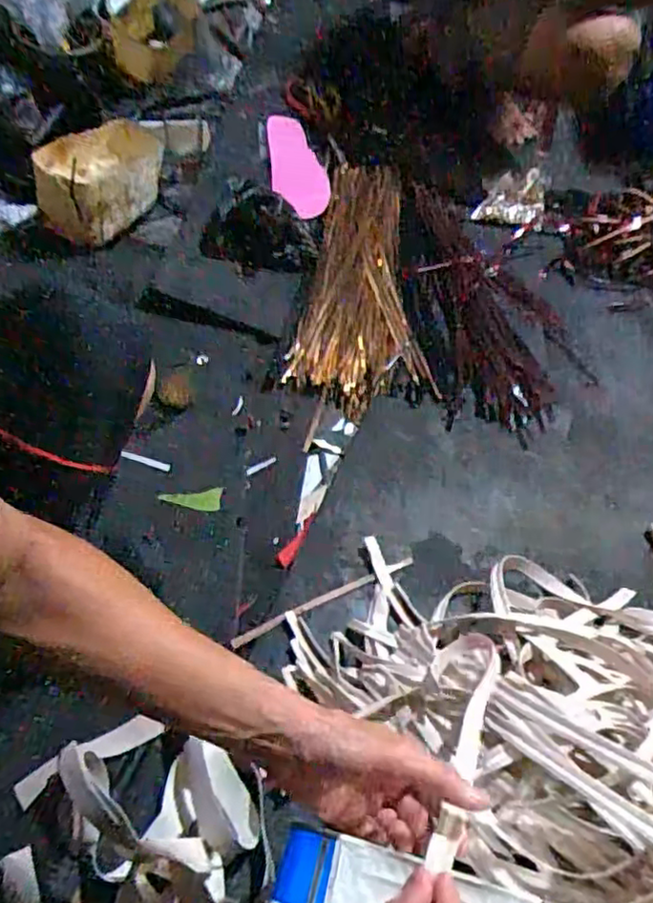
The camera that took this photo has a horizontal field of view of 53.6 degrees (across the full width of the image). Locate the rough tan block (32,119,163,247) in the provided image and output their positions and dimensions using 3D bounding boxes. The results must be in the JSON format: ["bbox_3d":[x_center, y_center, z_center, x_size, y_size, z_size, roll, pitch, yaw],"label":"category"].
[{"bbox_3d":[-0.343,-0.420,1.006,0.092,0.130,0.205,40,67,17],"label":"rough tan block"}]

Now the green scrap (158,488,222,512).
[{"bbox_3d":[-0.165,0.062,0.793,0.074,0.009,0.030,-9,62,-8],"label":"green scrap"}]

